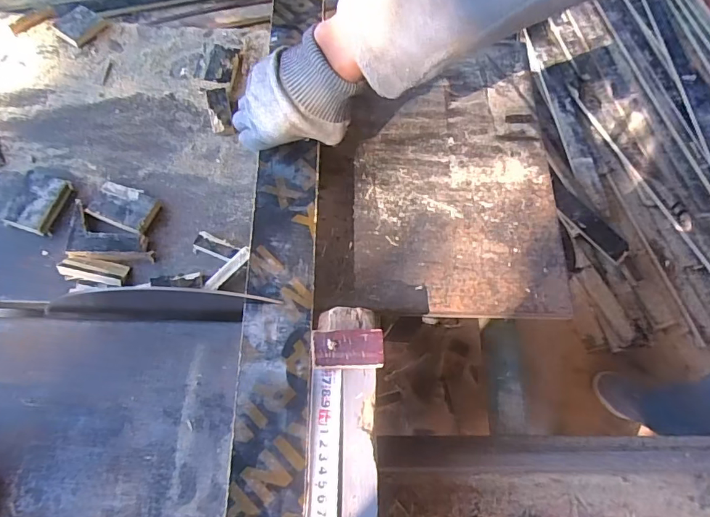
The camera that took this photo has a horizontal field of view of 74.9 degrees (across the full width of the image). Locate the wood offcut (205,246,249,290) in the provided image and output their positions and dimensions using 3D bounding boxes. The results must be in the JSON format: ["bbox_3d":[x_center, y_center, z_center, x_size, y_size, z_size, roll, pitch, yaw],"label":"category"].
[{"bbox_3d":[-0.127,0.011,0.466,0.057,0.005,0.015,-43,71,3],"label":"wood offcut"}]

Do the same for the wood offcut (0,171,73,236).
[{"bbox_3d":[-0.335,-0.059,0.487,0.049,0.021,0.062,12,68,8],"label":"wood offcut"}]

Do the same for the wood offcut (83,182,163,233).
[{"bbox_3d":[-0.244,-0.054,0.494,0.065,0.018,0.044,20,69,11],"label":"wood offcut"}]

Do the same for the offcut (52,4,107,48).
[{"bbox_3d":[-0.345,-0.292,0.583,0.043,0.019,0.050,34,73,16],"label":"offcut"}]

